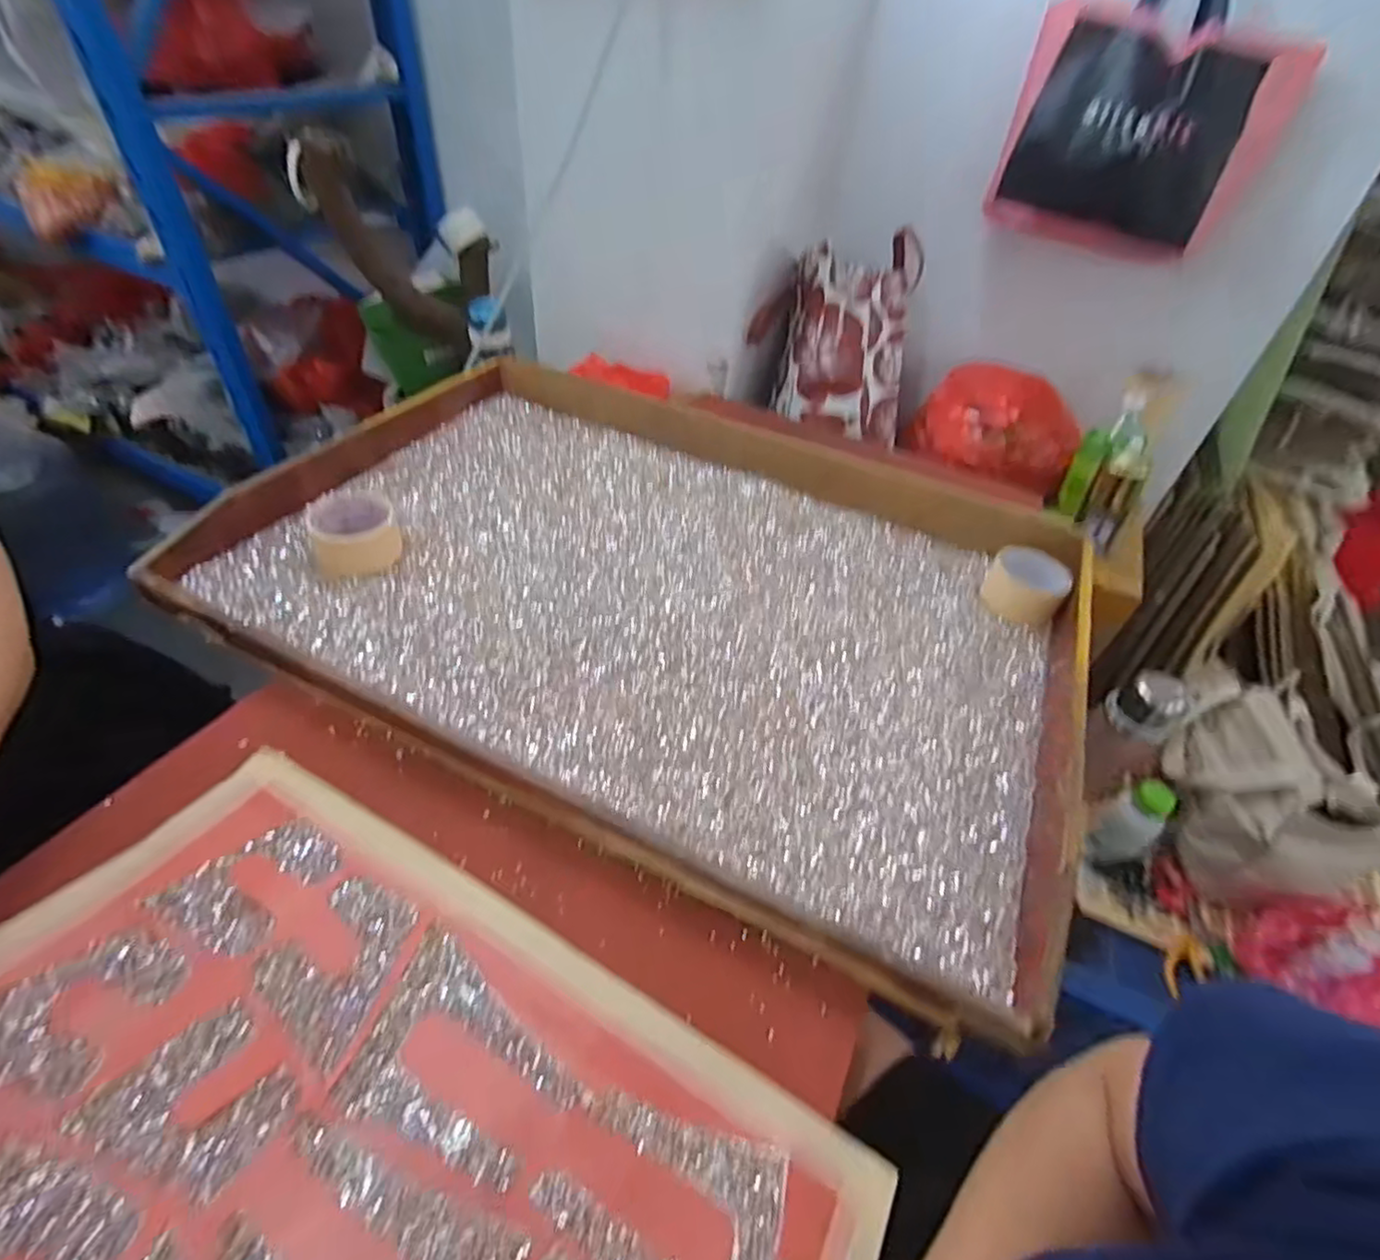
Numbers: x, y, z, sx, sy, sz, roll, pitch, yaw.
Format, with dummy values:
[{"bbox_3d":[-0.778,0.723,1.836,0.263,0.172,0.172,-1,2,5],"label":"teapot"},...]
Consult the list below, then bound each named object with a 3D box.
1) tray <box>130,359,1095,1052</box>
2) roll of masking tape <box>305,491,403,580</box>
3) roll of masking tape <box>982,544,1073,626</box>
[{"bbox_3d":[-0.044,-0.069,0.748,0.913,0.055,0.624,22,46,16],"label":"tray"},{"bbox_3d":[-0.381,-0.111,0.741,0.090,0.046,0.104,-17,48,-22],"label":"roll of masking tape"},{"bbox_3d":[0.401,-0.056,0.774,0.085,0.047,0.093,27,48,21],"label":"roll of masking tape"}]

